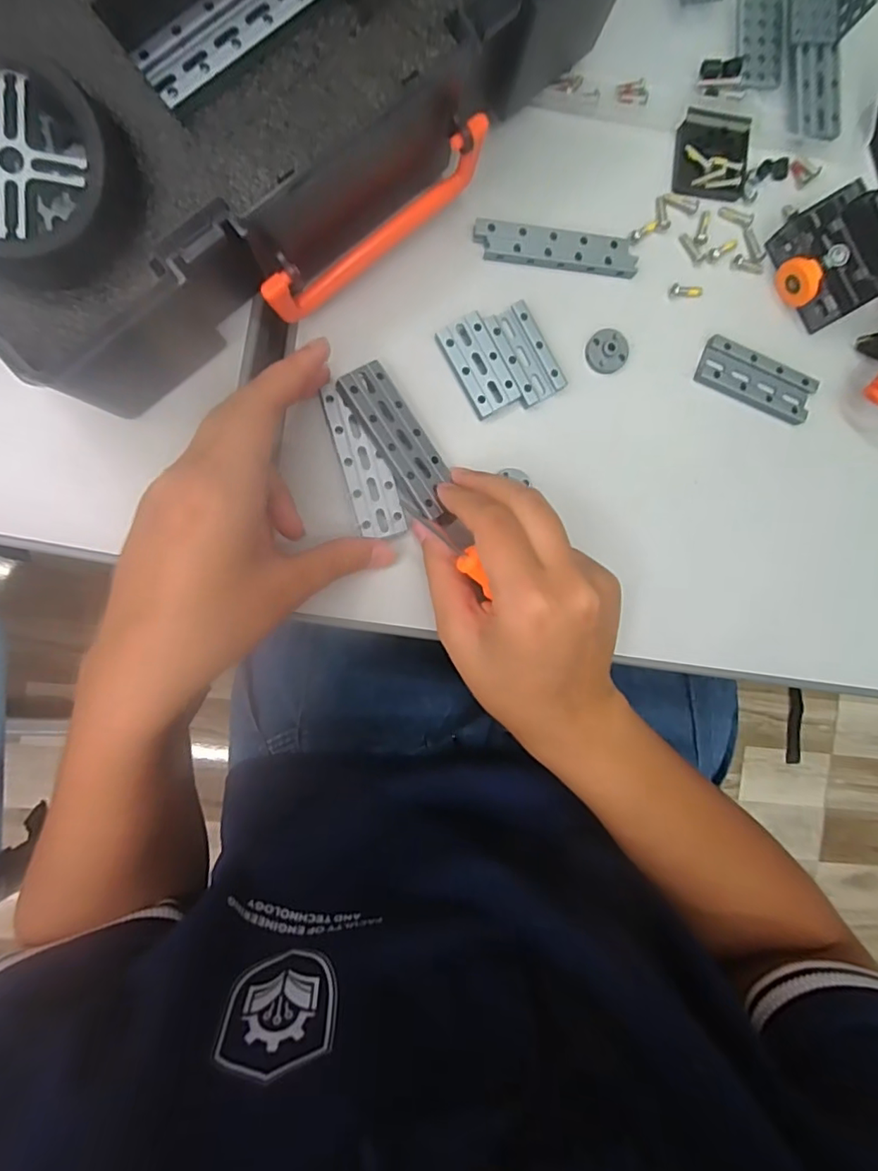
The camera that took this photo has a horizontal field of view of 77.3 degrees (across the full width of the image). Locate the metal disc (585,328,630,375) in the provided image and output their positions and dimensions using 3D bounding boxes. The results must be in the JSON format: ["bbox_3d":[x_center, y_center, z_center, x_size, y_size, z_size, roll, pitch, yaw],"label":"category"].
[{"bbox_3d":[0.089,-0.123,0.287,0.024,0.008,0.022,0,92,-6],"label":"metal disc"}]

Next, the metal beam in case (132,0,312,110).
[{"bbox_3d":[-0.079,-0.226,0.218,0.089,0.006,0.022,-41,95,-4],"label":"metal beam in case"}]

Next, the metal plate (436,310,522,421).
[{"bbox_3d":[0.020,-0.111,0.278,0.025,0.006,0.047,-28,95,-5],"label":"metal plate"}]

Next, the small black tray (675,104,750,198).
[{"bbox_3d":[0.143,-0.227,0.288,0.038,0.006,0.041,-1,92,-6],"label":"small black tray"}]

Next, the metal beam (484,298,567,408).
[{"bbox_3d":[0.045,-0.118,0.281,0.025,0.008,0.047,-27,94,-5],"label":"metal beam"}]

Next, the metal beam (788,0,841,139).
[{"bbox_3d":[0.194,-0.285,0.283,0.028,0.010,0.095,-9,93,-6],"label":"metal beam"}]

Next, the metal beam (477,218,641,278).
[{"bbox_3d":[0.060,-0.172,0.281,0.084,0.008,0.018,4,91,-6],"label":"metal beam"}]

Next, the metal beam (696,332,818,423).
[{"bbox_3d":[0.170,-0.109,0.296,0.064,0.010,0.025,20,89,-7],"label":"metal beam"}]

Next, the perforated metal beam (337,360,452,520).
[{"bbox_3d":[-0.018,-0.071,0.269,0.026,0.009,0.077,-32,97,-2],"label":"perforated metal beam"}]

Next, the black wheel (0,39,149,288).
[{"bbox_3d":[-0.138,-0.139,0.186,0.061,0.023,0.063,0,92,-6],"label":"black wheel"}]

